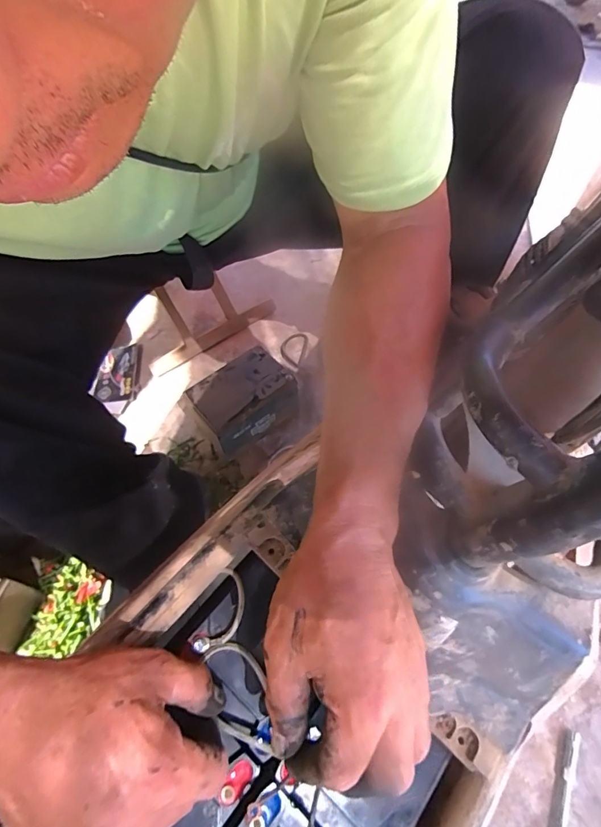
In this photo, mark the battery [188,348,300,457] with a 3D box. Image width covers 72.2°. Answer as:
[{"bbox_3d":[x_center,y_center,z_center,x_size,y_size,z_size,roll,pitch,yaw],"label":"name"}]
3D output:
[{"bbox_3d":[-0.090,-0.014,0.662,0.143,0.102,0.101,-36,62,-17],"label":"battery"}]

